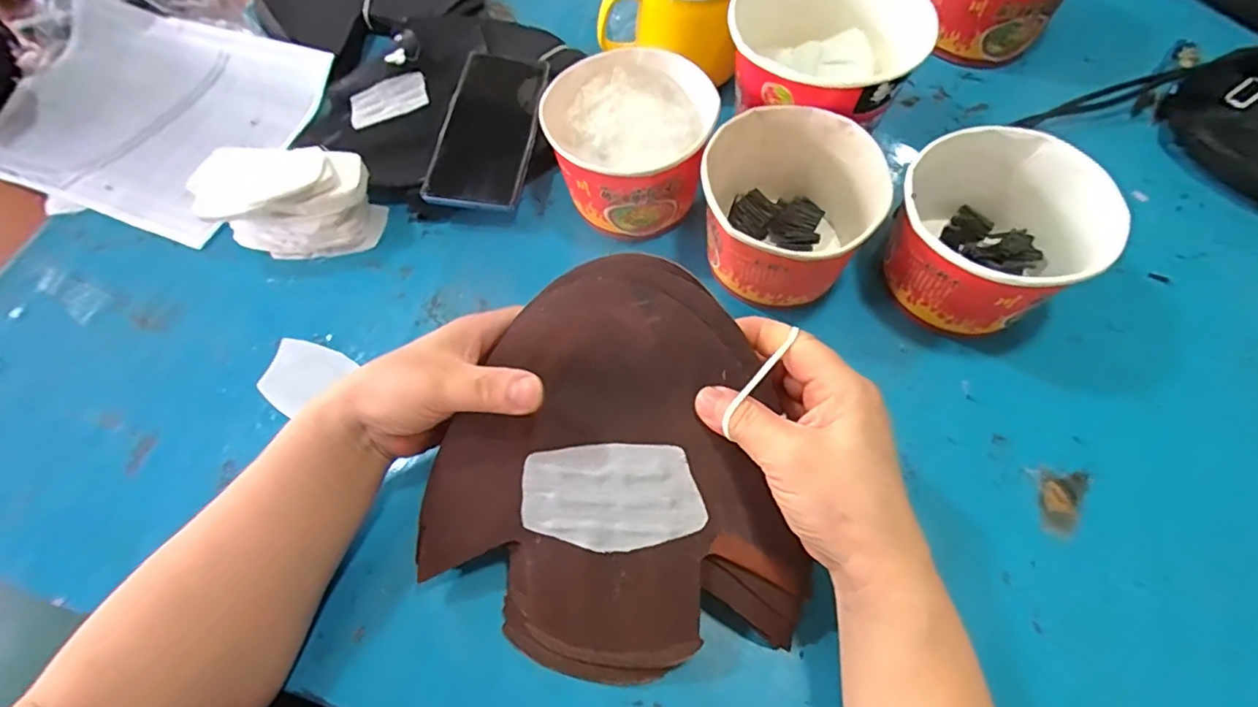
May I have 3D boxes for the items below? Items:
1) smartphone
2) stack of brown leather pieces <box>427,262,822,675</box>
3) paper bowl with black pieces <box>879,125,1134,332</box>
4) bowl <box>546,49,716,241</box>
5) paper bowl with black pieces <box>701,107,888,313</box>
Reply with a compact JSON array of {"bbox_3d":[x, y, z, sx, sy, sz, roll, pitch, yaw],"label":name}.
[{"bbox_3d":[-0.113,-0.186,0.479,0.075,0.013,0.168,7,65,4],"label":"smartphone"},{"bbox_3d":[-0.023,0.064,0.312,0.200,0.030,0.205,-15,90,9],"label":"stack of brown leather pieces"},{"bbox_3d":[0.235,-0.075,0.382,0.108,0.089,0.111,-1,63,2],"label":"paper bowl with black pieces"},{"bbox_3d":[0.002,-0.157,0.437,0.113,0.083,0.122,-1,63,2],"label":"bowl"},{"bbox_3d":[0.105,-0.094,0.402,0.109,0.081,0.120,6,63,6],"label":"paper bowl with black pieces"}]

